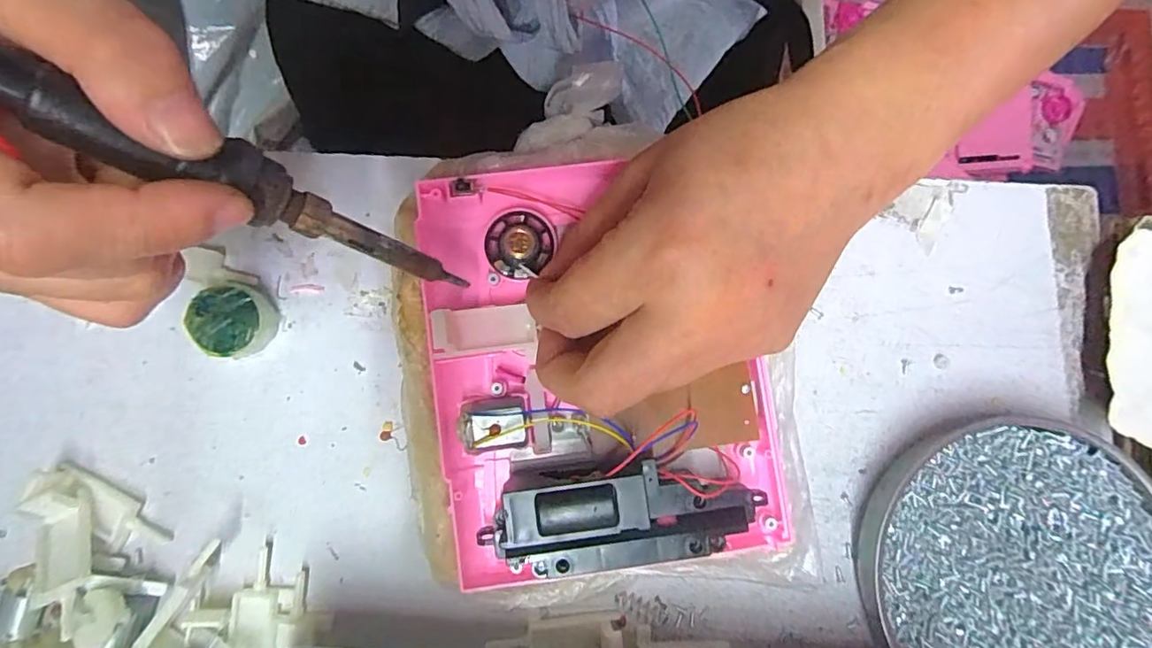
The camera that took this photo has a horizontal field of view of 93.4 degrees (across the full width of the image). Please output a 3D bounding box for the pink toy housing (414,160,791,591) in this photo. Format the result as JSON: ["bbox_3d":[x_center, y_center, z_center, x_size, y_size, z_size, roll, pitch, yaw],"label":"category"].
[{"bbox_3d":[0.007,0.012,0.216,0.138,0.037,0.167,-8,79,-2],"label":"pink toy housing"}]

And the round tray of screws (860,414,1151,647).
[{"bbox_3d":[0.200,0.110,0.242,0.133,0.020,0.125,0,83,-2],"label":"round tray of screws"}]

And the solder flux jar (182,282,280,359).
[{"bbox_3d":[-0.157,-0.001,0.248,0.030,0.021,0.032,0,83,-2],"label":"solder flux jar"}]

